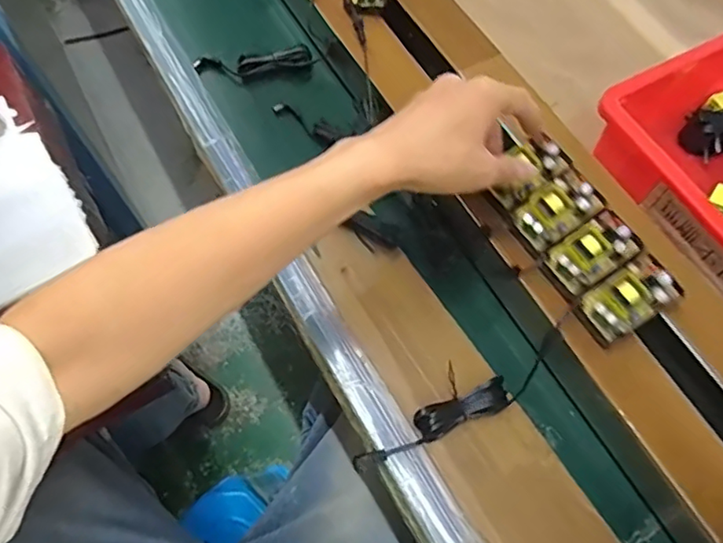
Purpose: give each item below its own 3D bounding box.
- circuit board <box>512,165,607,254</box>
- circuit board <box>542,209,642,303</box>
[{"bbox_3d":[0.156,-0.051,0.458,0.066,0.027,0.041,-33,70,-14],"label":"circuit board"},{"bbox_3d":[0.178,-0.016,0.443,0.070,0.028,0.042,-32,69,-13],"label":"circuit board"}]

